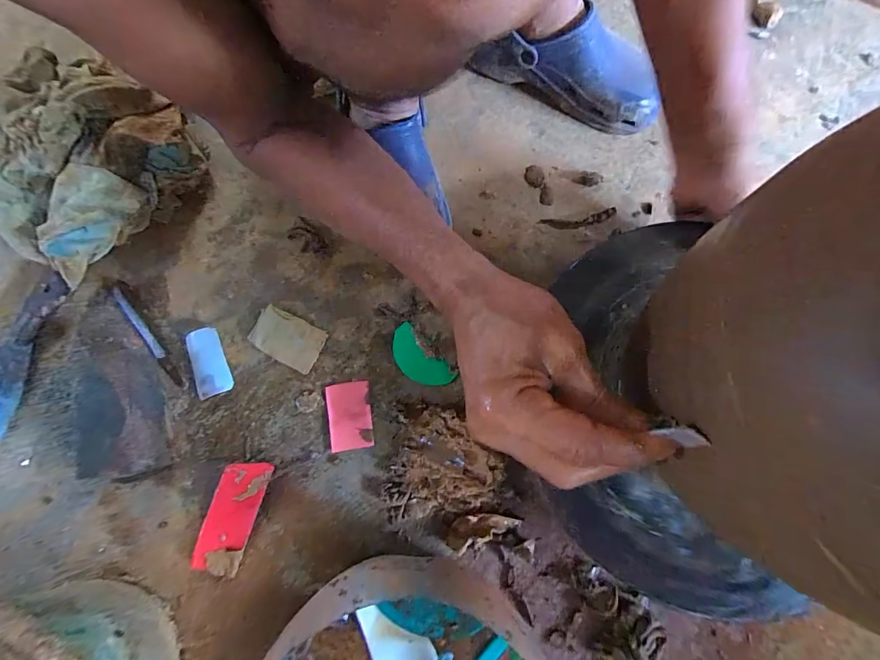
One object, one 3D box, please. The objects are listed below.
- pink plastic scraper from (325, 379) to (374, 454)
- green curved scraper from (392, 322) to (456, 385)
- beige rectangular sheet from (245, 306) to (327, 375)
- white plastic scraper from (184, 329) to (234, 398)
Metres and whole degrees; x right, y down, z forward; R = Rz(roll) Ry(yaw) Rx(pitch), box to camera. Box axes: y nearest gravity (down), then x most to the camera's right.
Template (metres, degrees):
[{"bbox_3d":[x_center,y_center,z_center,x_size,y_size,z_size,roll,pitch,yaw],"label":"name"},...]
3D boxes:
[{"bbox_3d":[-0.100,0.095,0.446,0.046,0.006,0.072,-8,78,-2],"label":"pink plastic scraper"},{"bbox_3d":[-0.026,0.034,0.457,0.040,0.007,0.082,-41,81,-8],"label":"green curved scraper"},{"bbox_3d":[-0.174,0.009,0.460,0.077,0.012,0.052,27,79,5],"label":"beige rectangular sheet"},{"bbox_3d":[-0.260,0.035,0.452,0.037,0.007,0.076,-21,79,-5],"label":"white plastic scraper"}]

